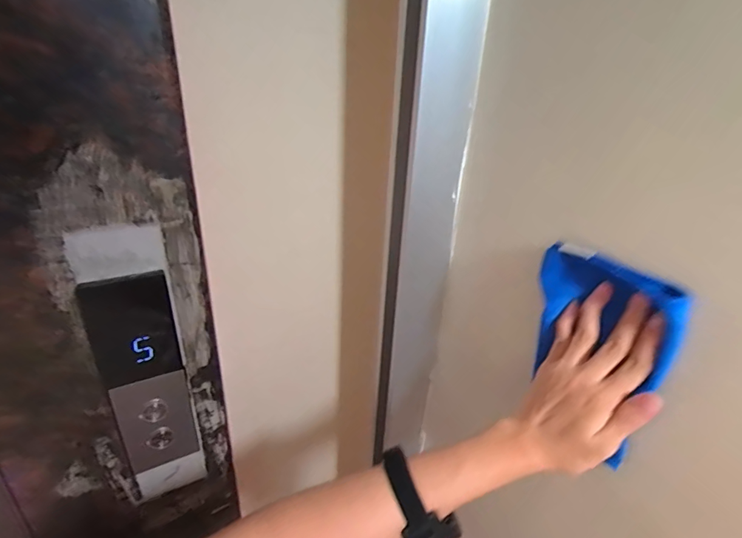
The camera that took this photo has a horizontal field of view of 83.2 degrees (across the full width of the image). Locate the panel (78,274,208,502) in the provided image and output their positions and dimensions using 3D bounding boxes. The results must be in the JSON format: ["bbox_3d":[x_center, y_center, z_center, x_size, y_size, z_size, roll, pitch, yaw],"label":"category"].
[{"bbox_3d":[-0.279,0.165,0.535,0.085,0.333,0.026,-12,30,-28],"label":"panel"}]

